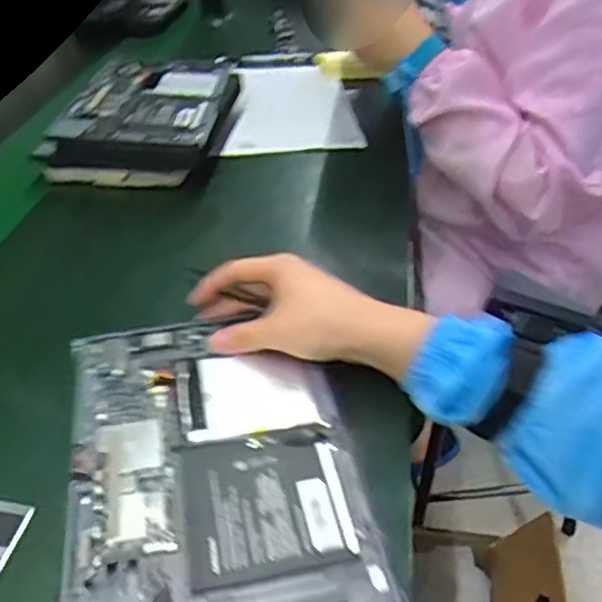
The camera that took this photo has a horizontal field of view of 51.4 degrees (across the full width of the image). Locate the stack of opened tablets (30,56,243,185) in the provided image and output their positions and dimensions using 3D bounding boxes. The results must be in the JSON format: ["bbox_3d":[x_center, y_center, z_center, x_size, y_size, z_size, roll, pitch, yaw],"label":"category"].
[{"bbox_3d":[-0.179,-0.216,0.744,0.182,0.062,0.232,8,40,6],"label":"stack of opened tablets"}]

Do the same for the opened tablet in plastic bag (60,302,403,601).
[{"bbox_3d":[-0.056,0.095,0.386,0.167,0.014,0.265,-11,40,-8],"label":"opened tablet in plastic bag"}]

